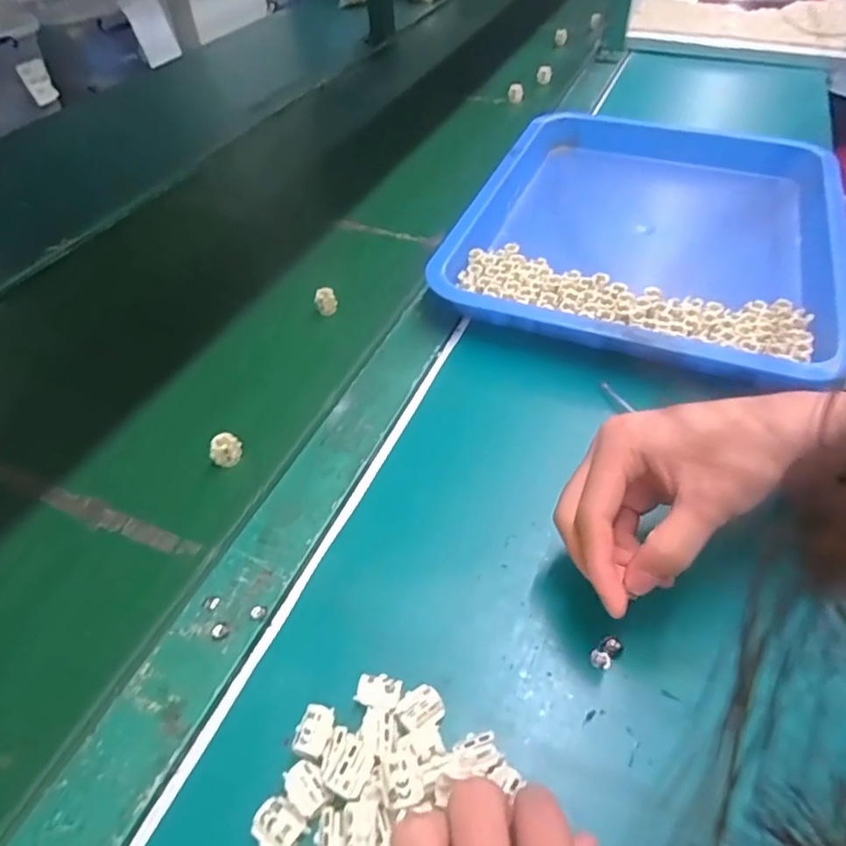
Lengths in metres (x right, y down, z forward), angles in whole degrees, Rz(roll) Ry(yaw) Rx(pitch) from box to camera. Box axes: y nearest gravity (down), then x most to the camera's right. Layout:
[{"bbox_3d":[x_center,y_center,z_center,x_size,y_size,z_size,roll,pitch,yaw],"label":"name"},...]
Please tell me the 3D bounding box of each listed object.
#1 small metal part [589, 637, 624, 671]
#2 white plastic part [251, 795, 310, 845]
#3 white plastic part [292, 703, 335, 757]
[{"bbox_3d":[0.100,0.125,0.327,0.020,0.004,0.012,-33,52,-25],"label":"small metal part"},{"bbox_3d":[-0.065,0.178,0.266,0.021,0.005,0.019,31,55,29],"label":"white plastic part"},{"bbox_3d":[-0.053,0.150,0.294,0.016,0.004,0.023,9,47,13],"label":"white plastic part"}]

